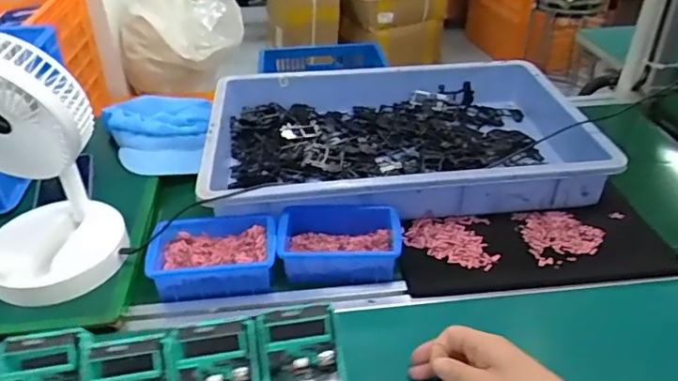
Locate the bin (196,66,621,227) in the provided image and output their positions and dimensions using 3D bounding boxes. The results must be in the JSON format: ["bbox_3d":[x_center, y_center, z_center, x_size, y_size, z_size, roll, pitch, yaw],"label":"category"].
[{"bbox_3d":[0.075,-0.089,0.825,0.519,0.093,0.346,-2,35,-2],"label":"bin"}]

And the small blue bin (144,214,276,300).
[{"bbox_3d":[-0.153,0.079,0.693,0.152,0.046,0.100,-3,35,-3],"label":"small blue bin"}]

